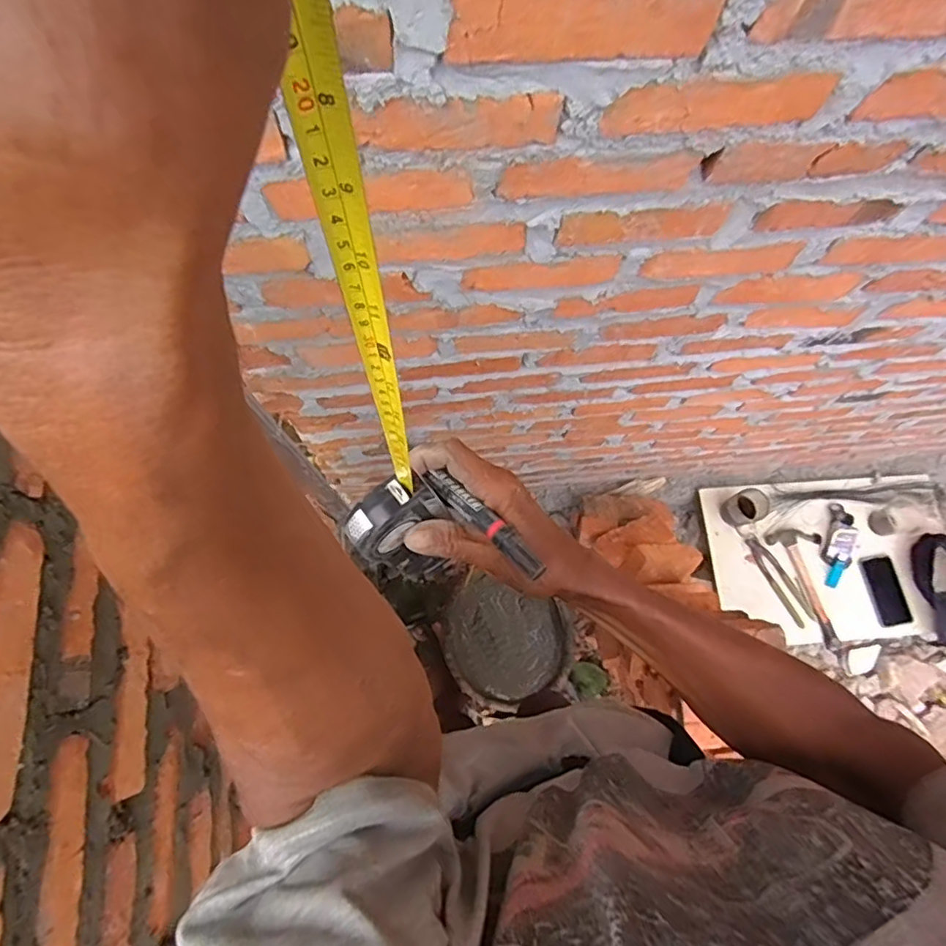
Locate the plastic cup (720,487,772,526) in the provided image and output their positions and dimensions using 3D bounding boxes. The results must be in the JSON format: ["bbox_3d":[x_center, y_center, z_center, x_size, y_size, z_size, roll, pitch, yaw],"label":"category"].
[{"bbox_3d":[0.617,0.078,1.316,0.088,0.080,0.073,-25,76,-9],"label":"plastic cup"}]

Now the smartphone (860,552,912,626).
[{"bbox_3d":[0.940,0.266,1.324,0.074,0.007,0.159,-15,85,7],"label":"smartphone"}]

